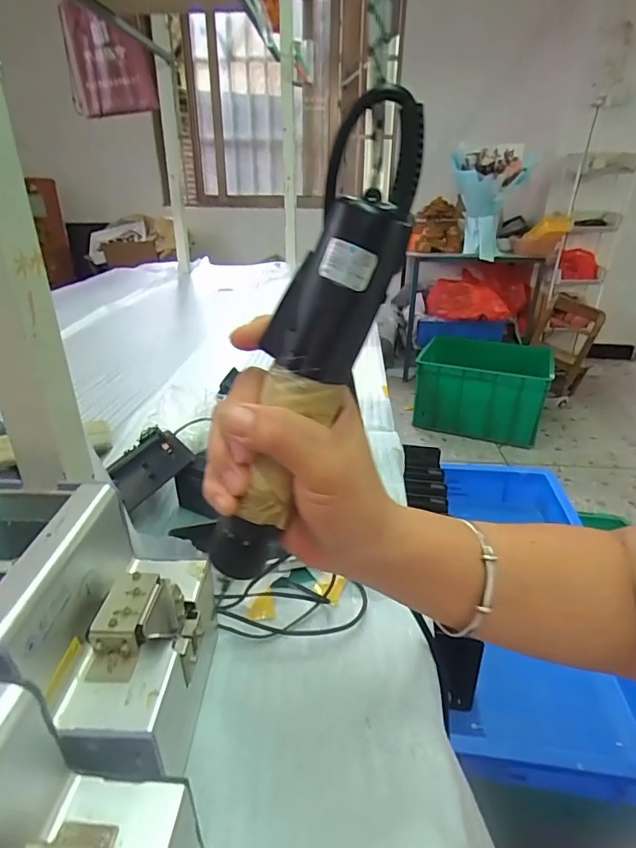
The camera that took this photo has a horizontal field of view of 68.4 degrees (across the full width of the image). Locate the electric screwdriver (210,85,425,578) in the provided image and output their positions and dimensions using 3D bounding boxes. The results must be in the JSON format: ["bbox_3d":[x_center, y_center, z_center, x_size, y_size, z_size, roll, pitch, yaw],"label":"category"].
[{"bbox_3d":[-0.002,-0.027,0.227,0.042,0.230,0.036,10,18,-35],"label":"electric screwdriver"}]

